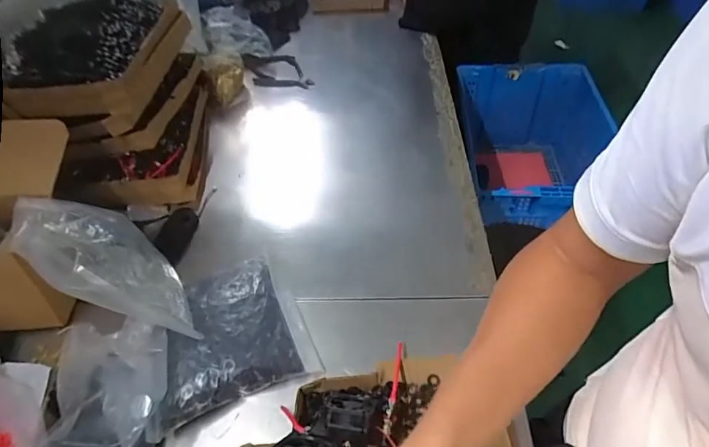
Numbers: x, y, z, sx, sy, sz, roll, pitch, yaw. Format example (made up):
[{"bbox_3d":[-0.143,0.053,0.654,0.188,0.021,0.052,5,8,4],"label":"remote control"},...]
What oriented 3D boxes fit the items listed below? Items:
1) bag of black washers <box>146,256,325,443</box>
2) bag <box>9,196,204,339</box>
[{"bbox_3d":[-0.175,0.146,0.581,0.200,0.055,0.198,-20,51,-13],"label":"bag of black washers"},{"bbox_3d":[-0.309,0.048,0.549,0.055,0.211,0.218,-48,40,-3],"label":"bag"}]

